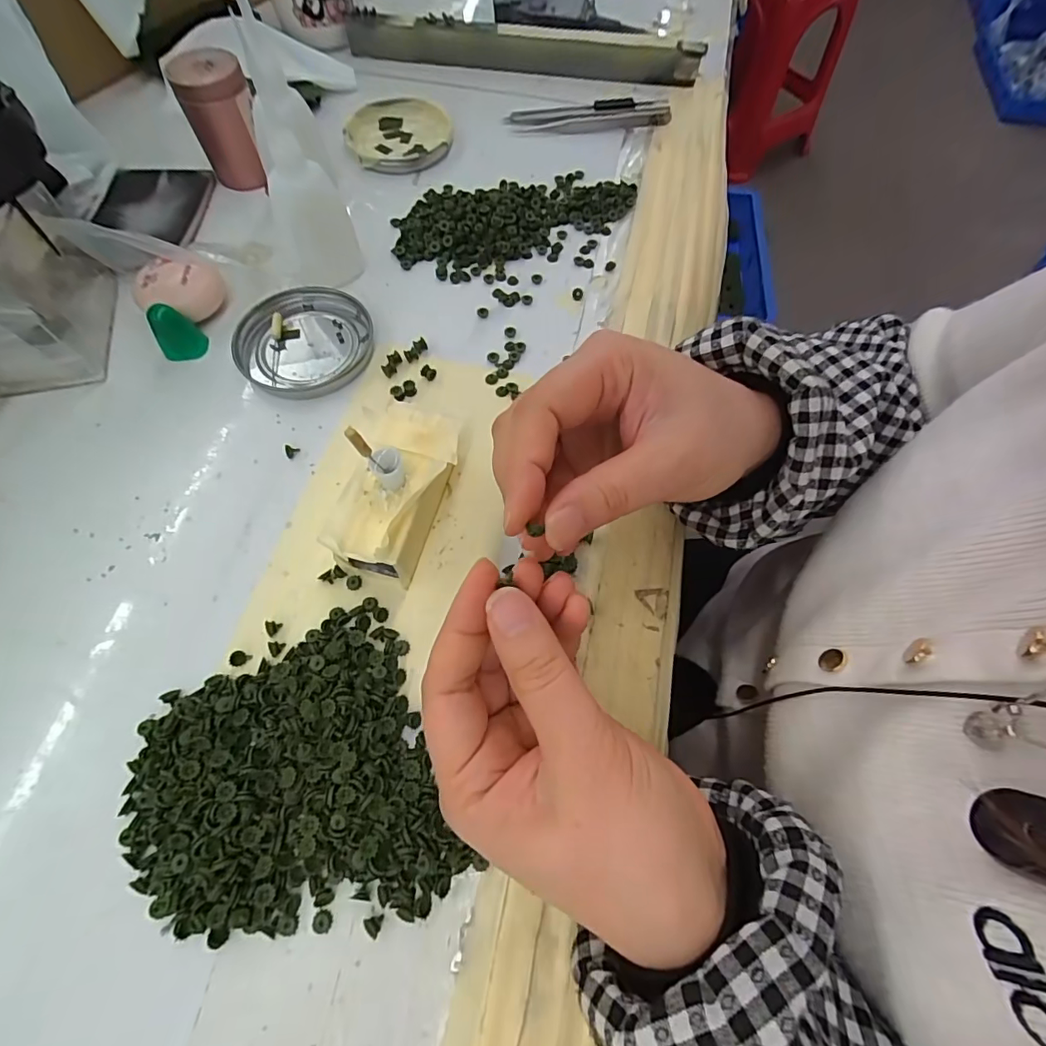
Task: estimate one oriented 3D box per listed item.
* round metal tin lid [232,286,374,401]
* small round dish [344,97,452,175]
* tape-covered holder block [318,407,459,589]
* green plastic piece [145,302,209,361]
[{"bbox_3d":[-0.130,-0.109,0.301,0.074,0.009,0.079,1,66,-1],"label":"round metal tin lid"},{"bbox_3d":[-0.094,-0.300,0.386,0.076,0.010,0.082,1,66,-1],"label":"small round dish"},{"bbox_3d":[-0.062,-0.012,0.246,0.049,0.036,0.082,14,66,5],"label":"tape-covered holder block"},{"bbox_3d":[-0.200,-0.110,0.291,0.022,0.030,0.014,-14,67,-8],"label":"green plastic piece"}]

